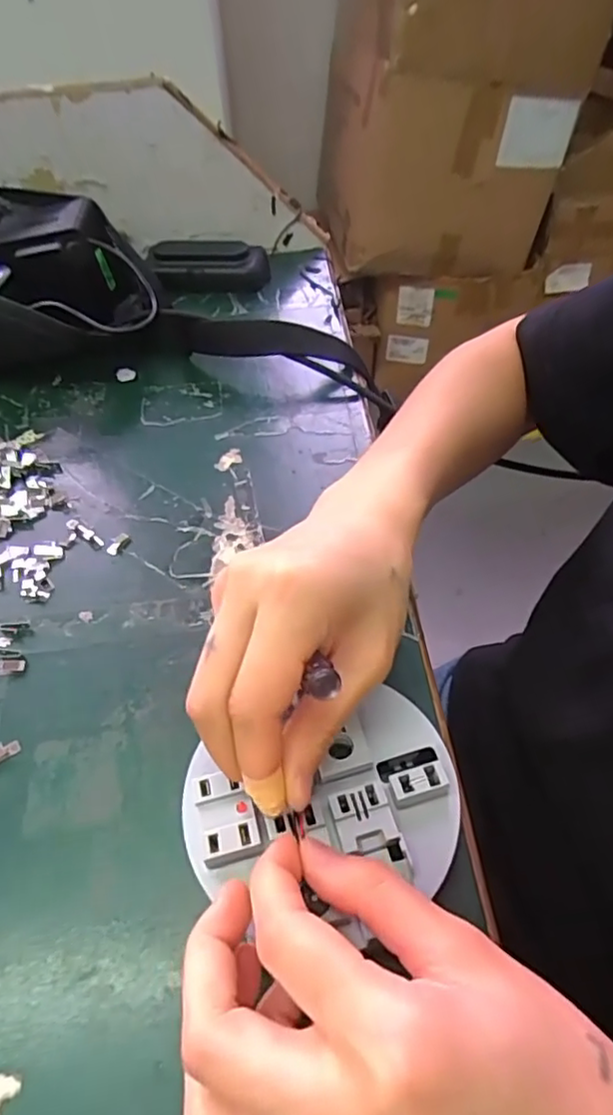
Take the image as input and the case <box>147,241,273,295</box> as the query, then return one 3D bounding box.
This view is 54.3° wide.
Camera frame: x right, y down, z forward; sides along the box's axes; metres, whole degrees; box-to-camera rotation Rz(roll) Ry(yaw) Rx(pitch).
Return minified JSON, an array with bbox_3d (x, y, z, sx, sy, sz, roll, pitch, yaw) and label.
[{"bbox_3d":[-0.085,-0.251,0.518,0.101,0.033,0.041,-7,50,-3],"label":"case"}]

